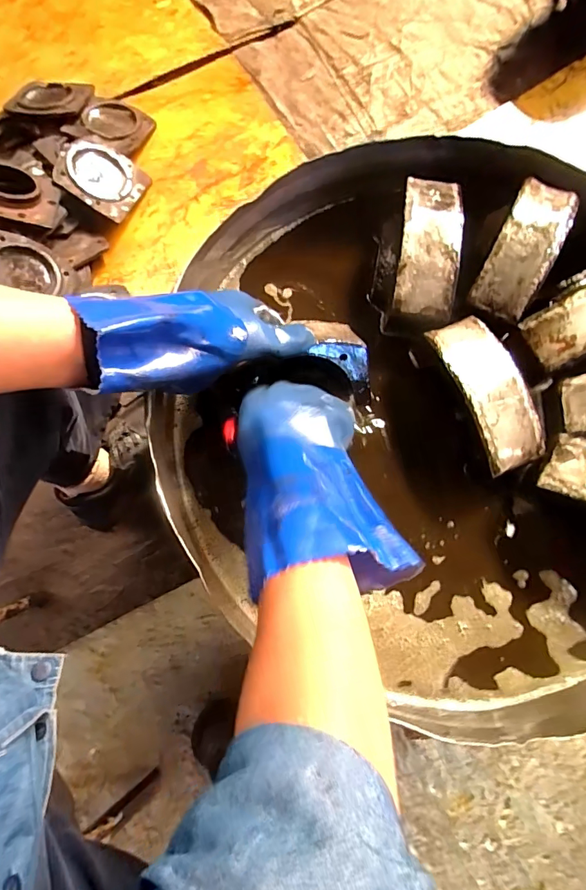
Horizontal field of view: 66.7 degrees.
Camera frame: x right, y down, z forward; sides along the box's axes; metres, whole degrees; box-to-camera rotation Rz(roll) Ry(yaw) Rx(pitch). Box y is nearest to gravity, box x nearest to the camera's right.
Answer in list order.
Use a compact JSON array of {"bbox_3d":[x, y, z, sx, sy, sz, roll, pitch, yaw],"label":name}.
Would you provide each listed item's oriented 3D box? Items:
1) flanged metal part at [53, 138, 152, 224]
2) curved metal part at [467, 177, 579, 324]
[{"bbox_3d":[-0.424,-0.587,0.981,0.178,0.028,0.178,28,61,-15],"label":"flanged metal part"},{"bbox_3d":[0.251,-0.214,0.483,0.063,0.034,0.161,28,80,6],"label":"curved metal part"}]

